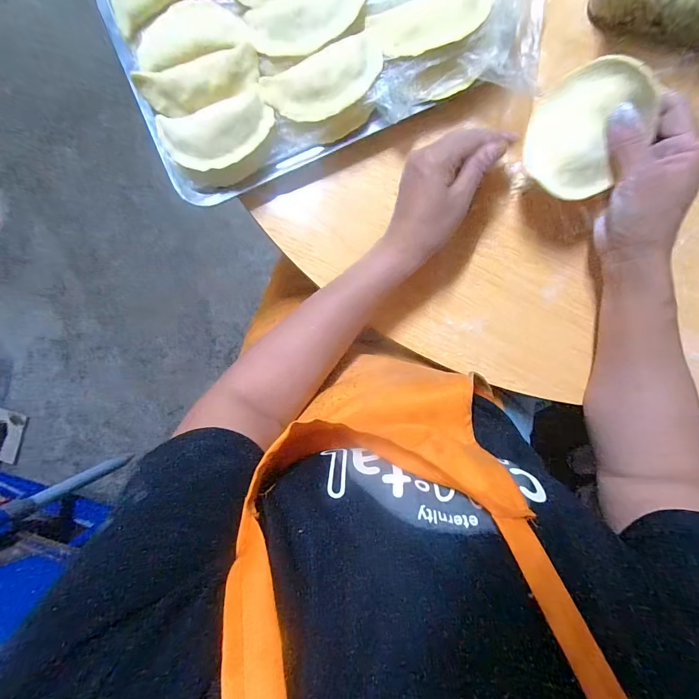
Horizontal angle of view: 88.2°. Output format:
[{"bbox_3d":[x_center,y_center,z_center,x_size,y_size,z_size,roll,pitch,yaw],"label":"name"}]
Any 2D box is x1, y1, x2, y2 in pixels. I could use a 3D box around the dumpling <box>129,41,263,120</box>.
[{"bbox_3d":[-0.138,-0.244,0.326,0.109,0.019,0.042,-18,92,5],"label":"dumpling"}]

